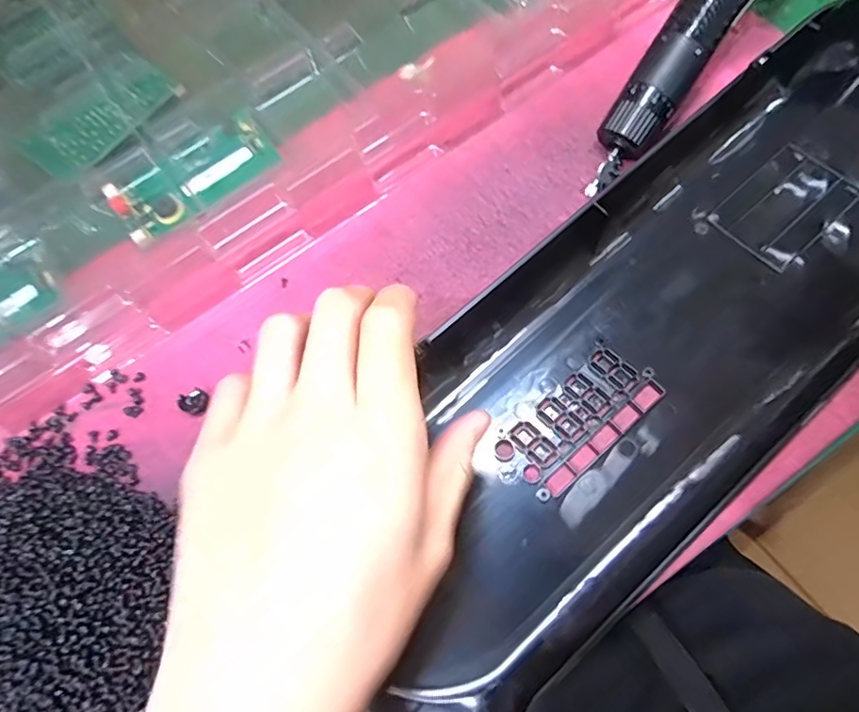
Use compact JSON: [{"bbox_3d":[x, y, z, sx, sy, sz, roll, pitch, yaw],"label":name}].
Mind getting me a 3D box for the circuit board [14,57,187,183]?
[{"bbox_3d":[-0.223,-0.163,0.373,0.061,0.007,0.105,38,76,14],"label":"circuit board"}]

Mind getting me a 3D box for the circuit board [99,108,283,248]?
[{"bbox_3d":[-0.150,-0.116,0.344,0.104,0.013,0.056,-34,72,-9],"label":"circuit board"}]

